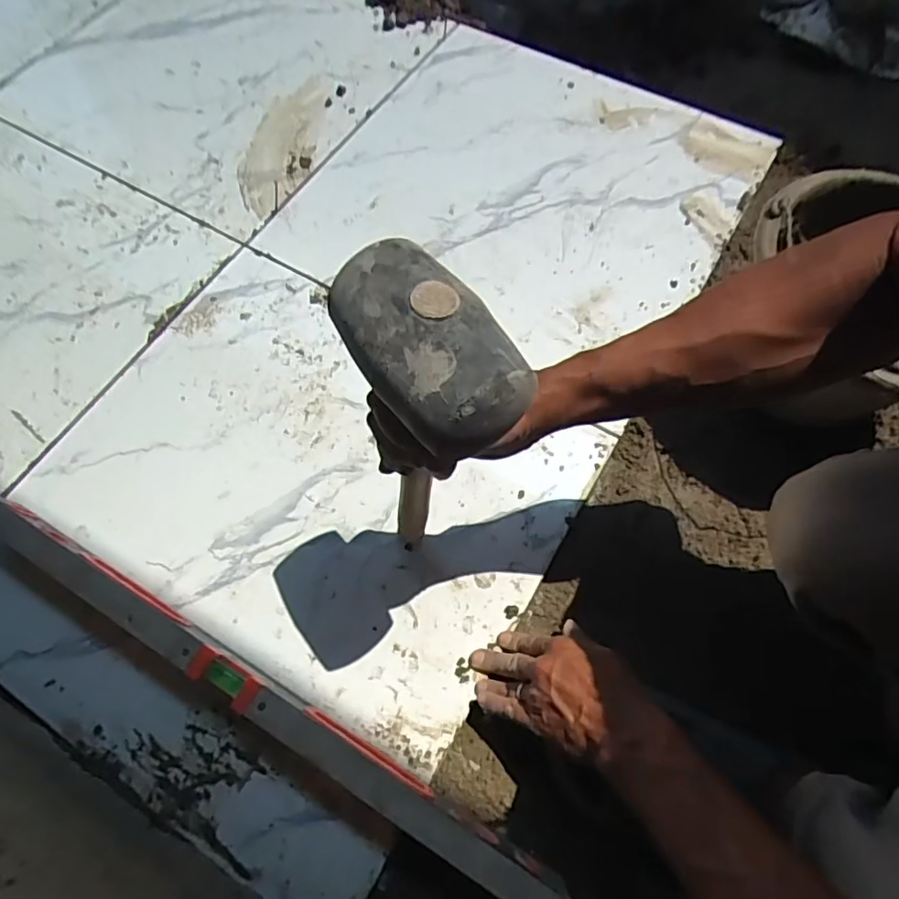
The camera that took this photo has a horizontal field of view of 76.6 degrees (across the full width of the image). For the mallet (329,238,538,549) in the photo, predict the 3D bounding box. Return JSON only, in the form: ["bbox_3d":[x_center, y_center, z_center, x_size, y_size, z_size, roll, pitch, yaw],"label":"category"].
[{"bbox_3d":[-0.023,-0.004,0.392,0.060,0.279,0.113,-33,73,-19],"label":"mallet"}]

